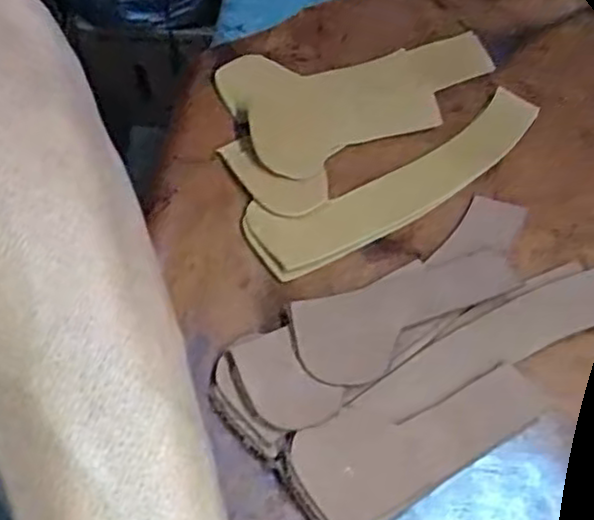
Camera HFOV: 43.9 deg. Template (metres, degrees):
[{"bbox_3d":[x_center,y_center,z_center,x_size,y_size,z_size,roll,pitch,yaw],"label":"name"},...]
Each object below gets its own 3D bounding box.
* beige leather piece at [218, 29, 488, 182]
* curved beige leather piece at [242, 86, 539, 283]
[{"bbox_3d":[0.046,-0.122,0.509,0.186,0.011,0.102,-24,60,-18],"label":"beige leather piece"},{"bbox_3d":[0.069,-0.054,0.468,0.218,0.009,0.052,-28,61,-15],"label":"curved beige leather piece"}]

